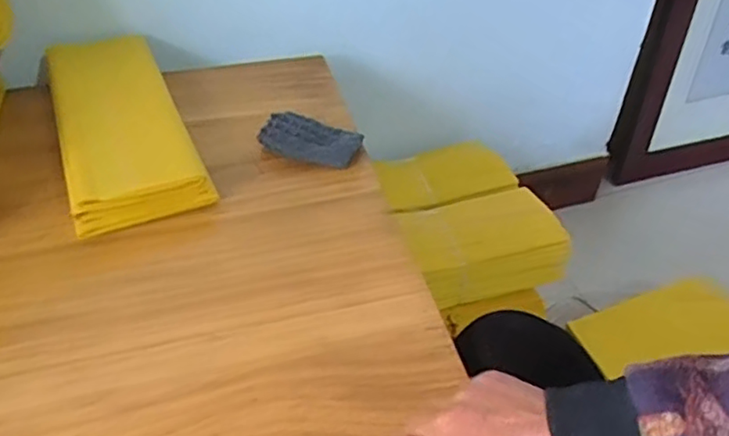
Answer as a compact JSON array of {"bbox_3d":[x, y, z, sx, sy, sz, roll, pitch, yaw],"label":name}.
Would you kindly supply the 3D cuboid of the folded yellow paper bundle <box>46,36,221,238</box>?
[{"bbox_3d":[-0.263,-0.105,0.672,0.132,0.053,0.306,-16,46,-18],"label":"folded yellow paper bundle"}]

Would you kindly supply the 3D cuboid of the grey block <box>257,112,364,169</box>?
[{"bbox_3d":[-0.058,-0.082,0.668,0.106,0.030,0.047,14,44,13],"label":"grey block"}]

